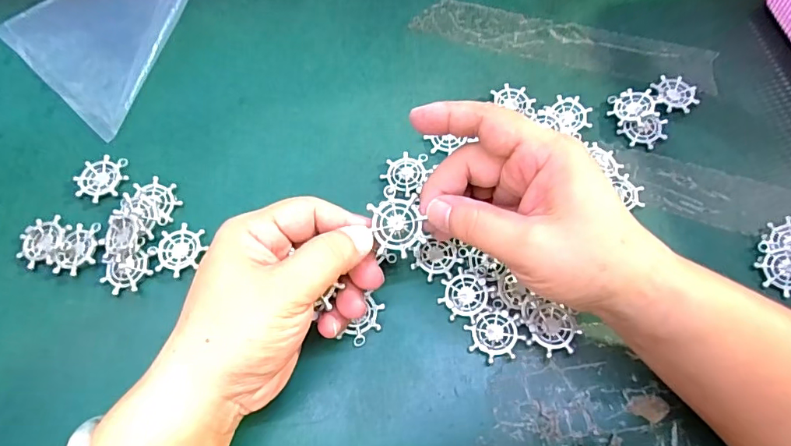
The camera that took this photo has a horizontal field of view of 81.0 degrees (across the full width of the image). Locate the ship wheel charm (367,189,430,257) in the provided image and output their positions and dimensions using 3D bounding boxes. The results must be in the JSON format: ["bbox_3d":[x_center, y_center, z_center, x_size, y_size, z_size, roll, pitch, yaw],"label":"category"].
[{"bbox_3d":[-0.001,0.000,0.232,0.025,0.004,0.032,-30,95,-4],"label":"ship wheel charm"}]

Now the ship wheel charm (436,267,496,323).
[{"bbox_3d":[0.040,0.043,0.274,0.027,0.004,0.028,34,70,14],"label":"ship wheel charm"}]

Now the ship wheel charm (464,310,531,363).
[{"bbox_3d":[0.058,0.064,0.265,0.031,0.007,0.026,-9,66,-4],"label":"ship wheel charm"}]

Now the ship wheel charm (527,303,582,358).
[{"bbox_3d":[0.089,0.060,0.262,0.027,0.004,0.027,-2,64,4],"label":"ship wheel charm"}]

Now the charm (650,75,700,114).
[{"bbox_3d":[0.205,-0.094,0.339,0.031,0.005,0.032,0,66,0],"label":"charm"}]

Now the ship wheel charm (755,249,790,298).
[{"bbox_3d":[0.240,0.030,0.282,0.031,0.006,0.026,-13,66,-6],"label":"ship wheel charm"}]

